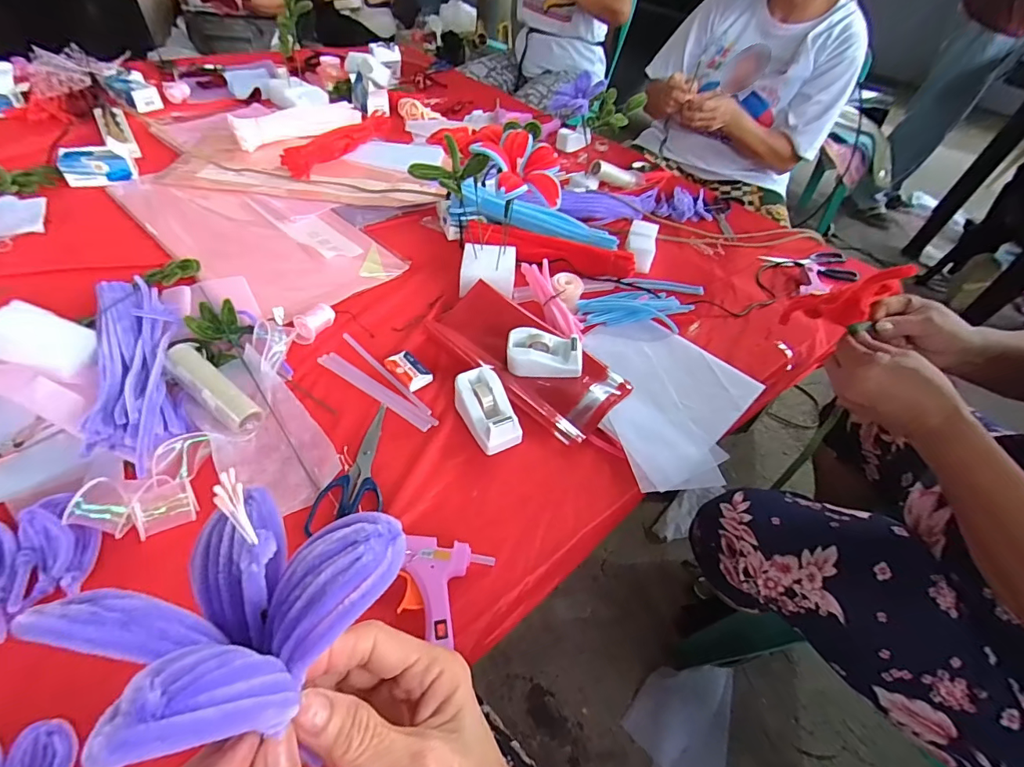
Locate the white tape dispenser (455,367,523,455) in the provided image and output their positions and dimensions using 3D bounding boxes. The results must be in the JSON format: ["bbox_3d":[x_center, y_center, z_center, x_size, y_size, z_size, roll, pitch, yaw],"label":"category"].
[{"bbox_3d":[-0.031,0.030,0.561,0.055,0.048,0.101,-18,53,-21],"label":"white tape dispenser"}]

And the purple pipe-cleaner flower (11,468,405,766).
[{"bbox_3d":[-0.090,0.067,0.146,0.084,0.051,0.080,15,47,7],"label":"purple pipe-cleaner flower"}]

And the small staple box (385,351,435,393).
[{"bbox_3d":[-0.137,-0.018,0.612,0.064,0.014,0.038,37,54,24],"label":"small staple box"}]

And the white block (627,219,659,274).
[{"bbox_3d":[0.236,-0.256,0.840,0.052,0.042,0.097,15,48,7],"label":"white block"}]

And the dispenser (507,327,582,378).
[{"bbox_3d":[0.044,-0.042,0.623,0.102,0.040,0.051,5,48,-2],"label":"dispenser"}]

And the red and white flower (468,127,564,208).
[{"bbox_3d":[0.011,-0.277,0.594,0.110,0.065,0.078,-13,51,-18],"label":"red and white flower"}]

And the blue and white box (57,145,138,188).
[{"bbox_3d":[-0.775,-0.410,0.859,0.105,0.048,0.060,-18,53,-21],"label":"blue and white box"}]

